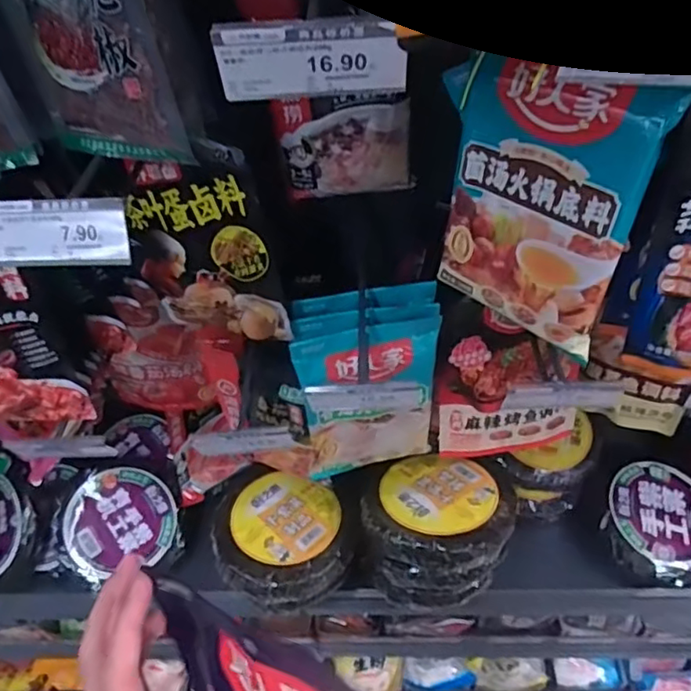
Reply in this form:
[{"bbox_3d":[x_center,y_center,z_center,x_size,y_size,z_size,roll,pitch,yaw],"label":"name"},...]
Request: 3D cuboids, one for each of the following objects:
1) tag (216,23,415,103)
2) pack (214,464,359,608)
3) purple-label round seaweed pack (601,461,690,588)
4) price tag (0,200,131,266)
[{"bbox_3d":[-0.017,-0.151,0.323,0.100,0.039,0.004,-3,59,-1],"label":"tag"},{"bbox_3d":[-0.095,0.279,0.876,0.201,0.064,0.175,15,52,17],"label":"pack"},{"bbox_3d":[0.489,0.276,0.938,0.164,0.044,0.178,-2,49,3],"label":"purple-label round seaweed pack"},{"bbox_3d":[-0.193,-0.073,0.400,0.101,0.041,0.009,2,21,8],"label":"price tag"}]

